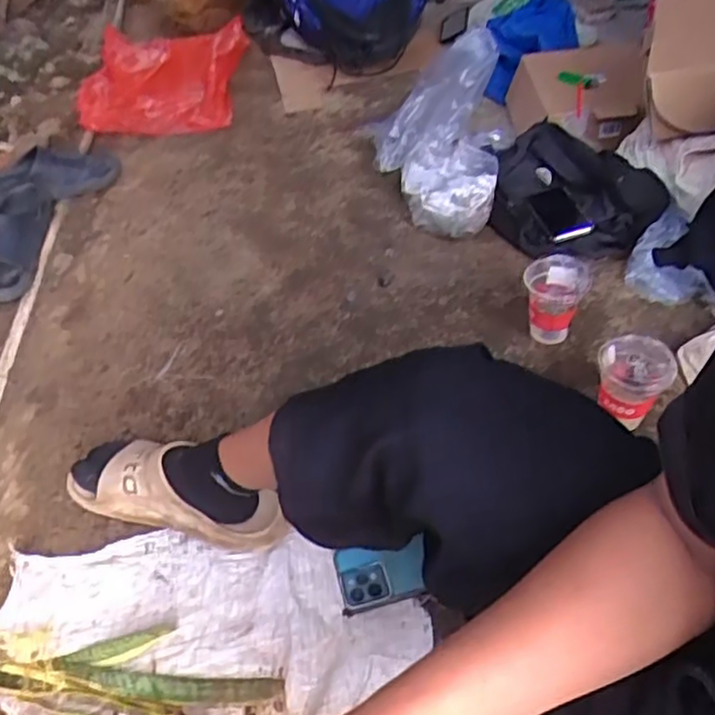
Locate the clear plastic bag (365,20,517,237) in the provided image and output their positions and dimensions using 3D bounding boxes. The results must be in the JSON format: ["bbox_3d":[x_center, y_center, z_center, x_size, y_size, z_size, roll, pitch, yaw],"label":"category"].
[{"bbox_3d":[0.161,-0.463,1.365,0.260,0.127,0.554,0,46,6],"label":"clear plastic bag"}]

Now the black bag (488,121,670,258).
[{"bbox_3d":[0.390,-0.308,1.225,0.272,0.088,0.292,8,47,13],"label":"black bag"}]

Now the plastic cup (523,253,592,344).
[{"bbox_3d":[0.289,-0.083,1.005,0.090,0.116,0.082,-3,46,3],"label":"plastic cup"}]

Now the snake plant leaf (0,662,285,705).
[{"bbox_3d":[-0.242,0.351,0.732,0.324,0.013,0.034,0,46,6],"label":"snake plant leaf"}]

